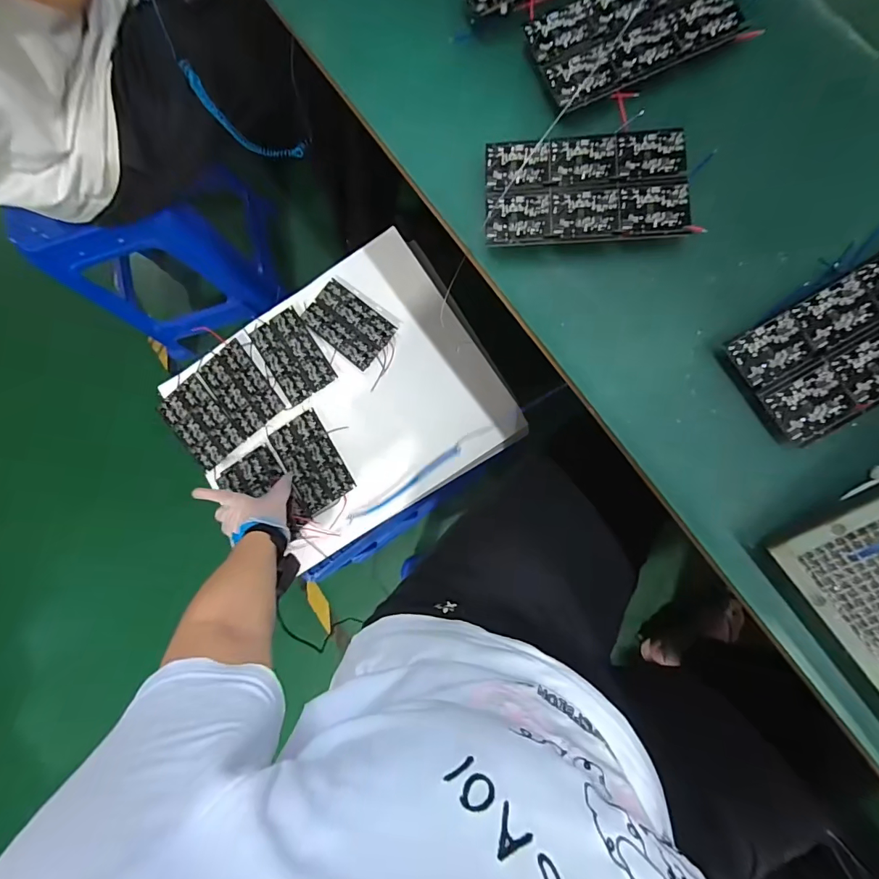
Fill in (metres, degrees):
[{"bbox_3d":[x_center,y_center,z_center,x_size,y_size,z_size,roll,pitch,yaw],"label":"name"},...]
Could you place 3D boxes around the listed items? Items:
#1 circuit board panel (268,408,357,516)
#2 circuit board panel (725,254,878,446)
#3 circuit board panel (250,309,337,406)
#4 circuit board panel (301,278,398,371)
[{"bbox_3d":[-0.214,0.035,0.730,0.091,0.005,0.155,-31,81,3],"label":"circuit board panel"},{"bbox_3d":[0.295,-0.070,0.312,0.148,0.009,0.085,-31,81,3],"label":"circuit board panel"},{"bbox_3d":[-0.250,-0.141,0.740,0.091,0.008,0.147,-33,81,3],"label":"circuit board panel"},{"bbox_3d":[-0.154,-0.194,0.733,0.146,0.009,0.092,39,90,10],"label":"circuit board panel"}]

